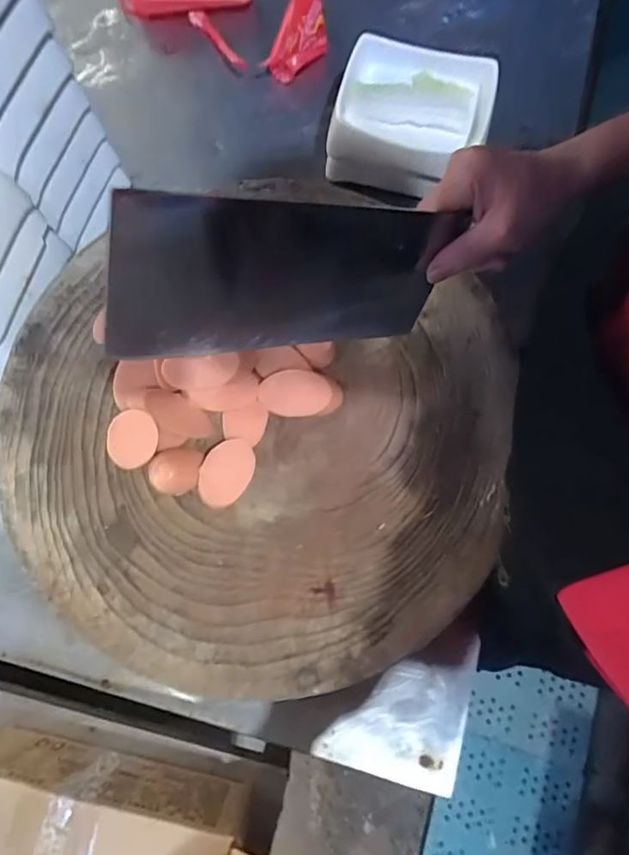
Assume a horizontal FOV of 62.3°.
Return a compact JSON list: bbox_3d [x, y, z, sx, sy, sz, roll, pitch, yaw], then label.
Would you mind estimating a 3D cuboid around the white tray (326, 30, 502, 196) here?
[{"bbox_3d":[0.100,-0.318,0.535,0.144,0.057,0.145,18,75,5],"label":"white tray"}]

